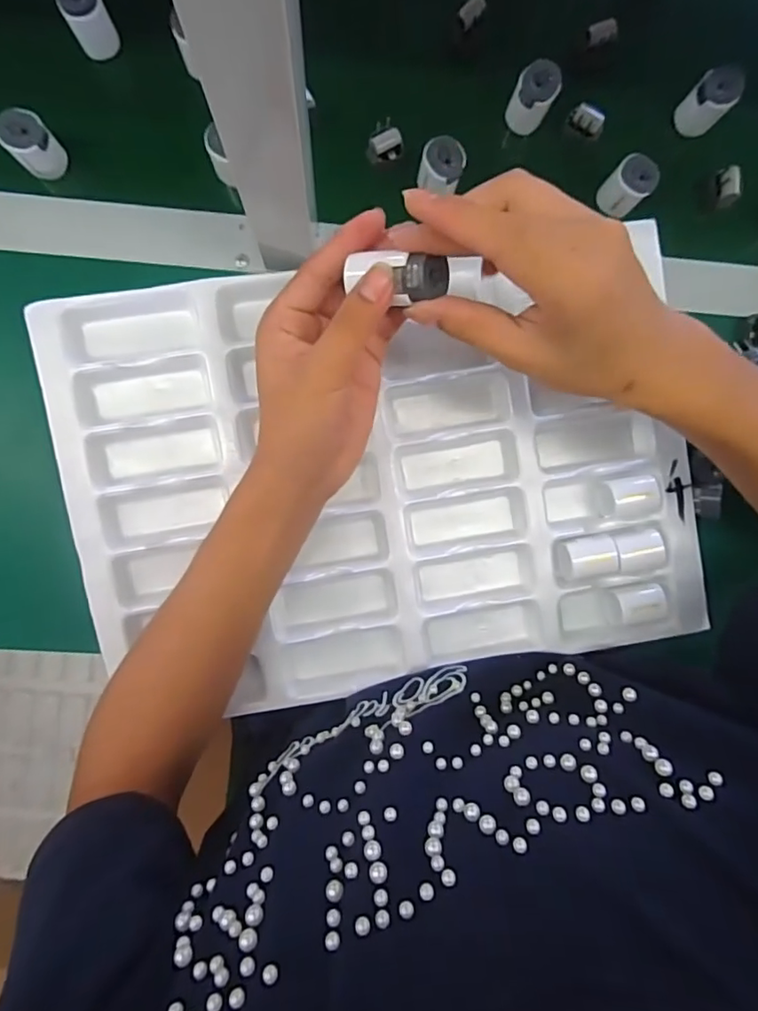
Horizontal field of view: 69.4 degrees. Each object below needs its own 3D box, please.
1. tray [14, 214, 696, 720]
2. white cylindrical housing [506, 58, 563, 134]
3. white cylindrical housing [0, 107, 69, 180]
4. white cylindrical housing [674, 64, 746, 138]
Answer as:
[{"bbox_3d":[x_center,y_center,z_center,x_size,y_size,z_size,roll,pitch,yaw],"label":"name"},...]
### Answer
[{"bbox_3d":[0.006,-0.022,0.420,0.451,0.047,0.310,-8,94,-1],"label":"tray"},{"bbox_3d":[0.115,-0.306,0.414,0.029,0.048,0.025,27,93,-3],"label":"white cylindrical housing"},{"bbox_3d":[-0.247,-0.258,0.390,0.031,0.033,0.029,0,94,-2],"label":"white cylindrical housing"},{"bbox_3d":[0.253,-0.310,0.420,0.033,0.036,0.031,0,94,-2],"label":"white cylindrical housing"}]

